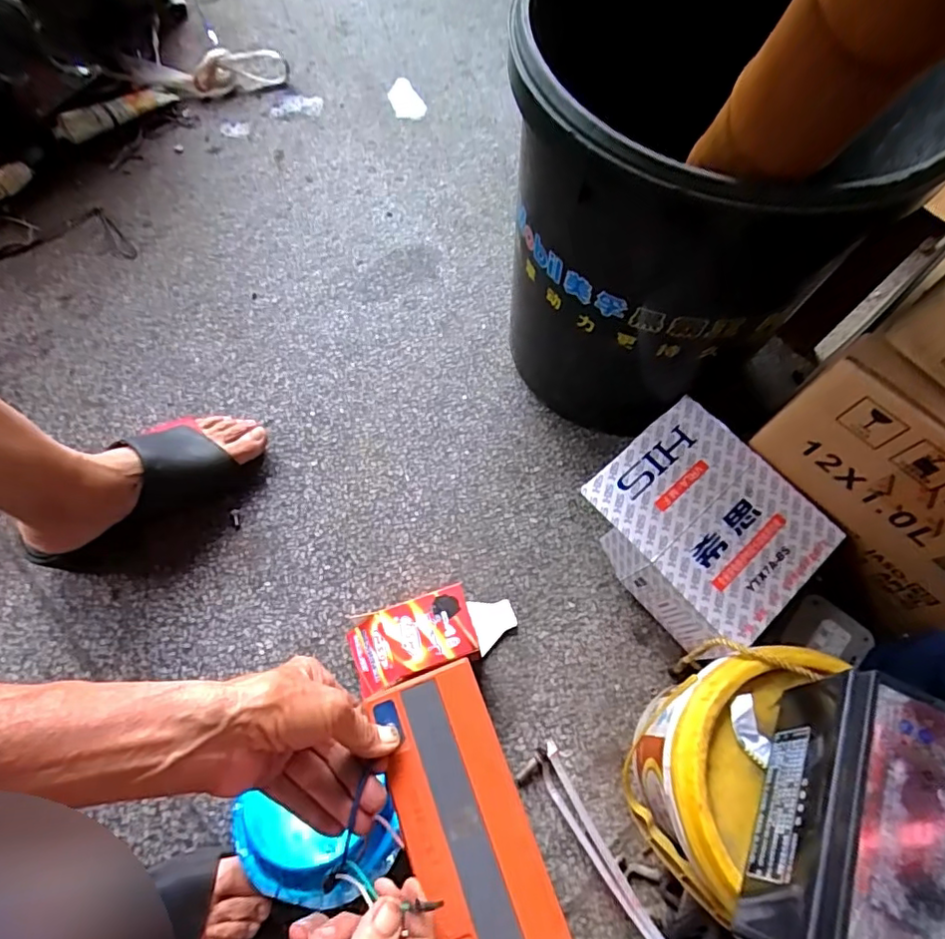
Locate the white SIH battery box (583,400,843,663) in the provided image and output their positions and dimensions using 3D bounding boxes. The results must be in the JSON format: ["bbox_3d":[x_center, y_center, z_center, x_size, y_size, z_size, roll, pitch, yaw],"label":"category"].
[{"bbox_3d":[0.214,0.058,0.546,0.159,0.099,0.187,-38,74,-16],"label":"white SIH battery box"}]

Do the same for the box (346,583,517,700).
[{"bbox_3d":[-0.036,0.151,0.515,0.160,0.071,0.064,-16,69,-8],"label":"box"}]

